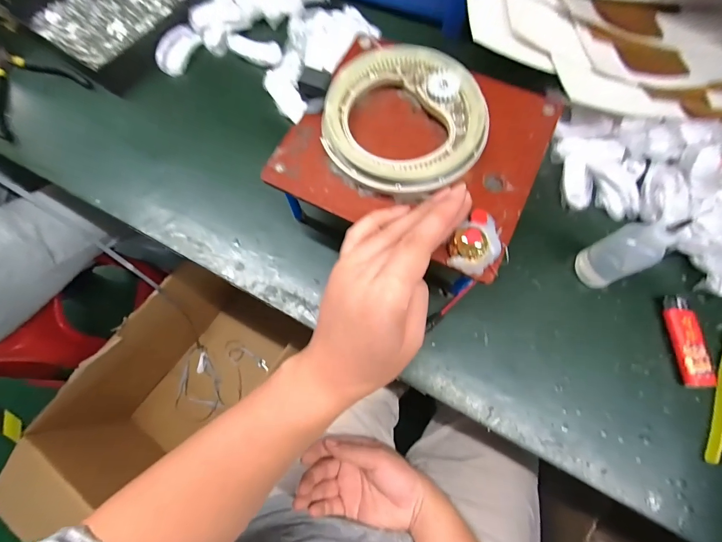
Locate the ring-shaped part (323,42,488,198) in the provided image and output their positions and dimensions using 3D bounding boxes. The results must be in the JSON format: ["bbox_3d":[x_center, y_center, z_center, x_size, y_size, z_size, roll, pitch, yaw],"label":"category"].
[{"bbox_3d":[0.034,-0.120,0.266,0.125,0.017,0.126,0,74,1],"label":"ring-shaped part"}]

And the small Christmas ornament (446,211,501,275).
[{"bbox_3d":[0.086,-0.023,0.237,0.032,0.023,0.049,37,76,11],"label":"small Christmas ornament"}]

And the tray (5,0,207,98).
[{"bbox_3d":[-0.324,-0.348,0.427,0.229,0.024,0.184,36,75,11],"label":"tray"}]

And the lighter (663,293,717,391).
[{"bbox_3d":[0.298,0.063,0.303,0.022,0.013,0.081,-5,72,-1],"label":"lighter"}]

